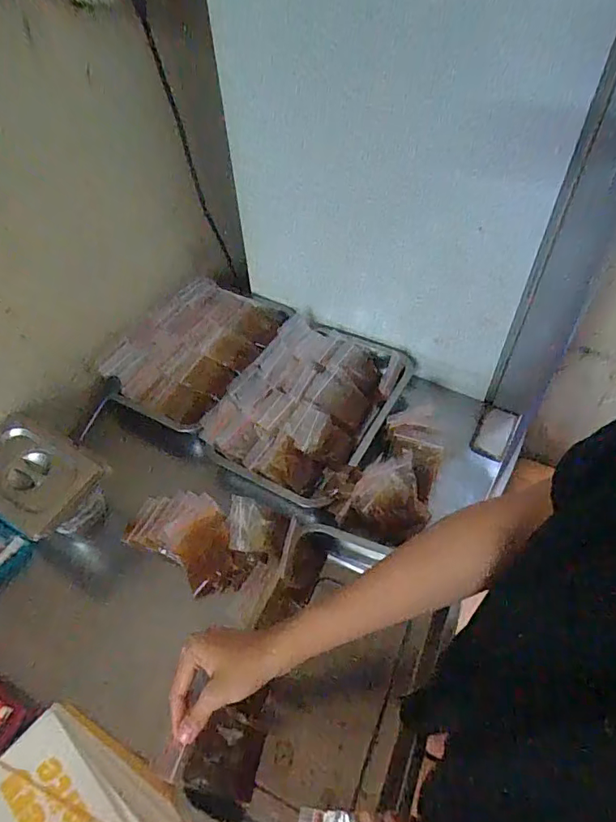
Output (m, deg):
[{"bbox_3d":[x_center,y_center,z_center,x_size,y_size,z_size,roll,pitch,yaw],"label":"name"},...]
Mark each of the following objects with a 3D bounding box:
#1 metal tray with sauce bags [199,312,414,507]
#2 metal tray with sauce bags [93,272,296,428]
[{"bbox_3d":[0.005,-0.021,0.753,0.221,0.055,0.311,22,54,20],"label":"metal tray with sauce bags"},{"bbox_3d":[-0.177,-0.104,0.834,0.220,0.084,0.308,21,54,20],"label":"metal tray with sauce bags"}]

